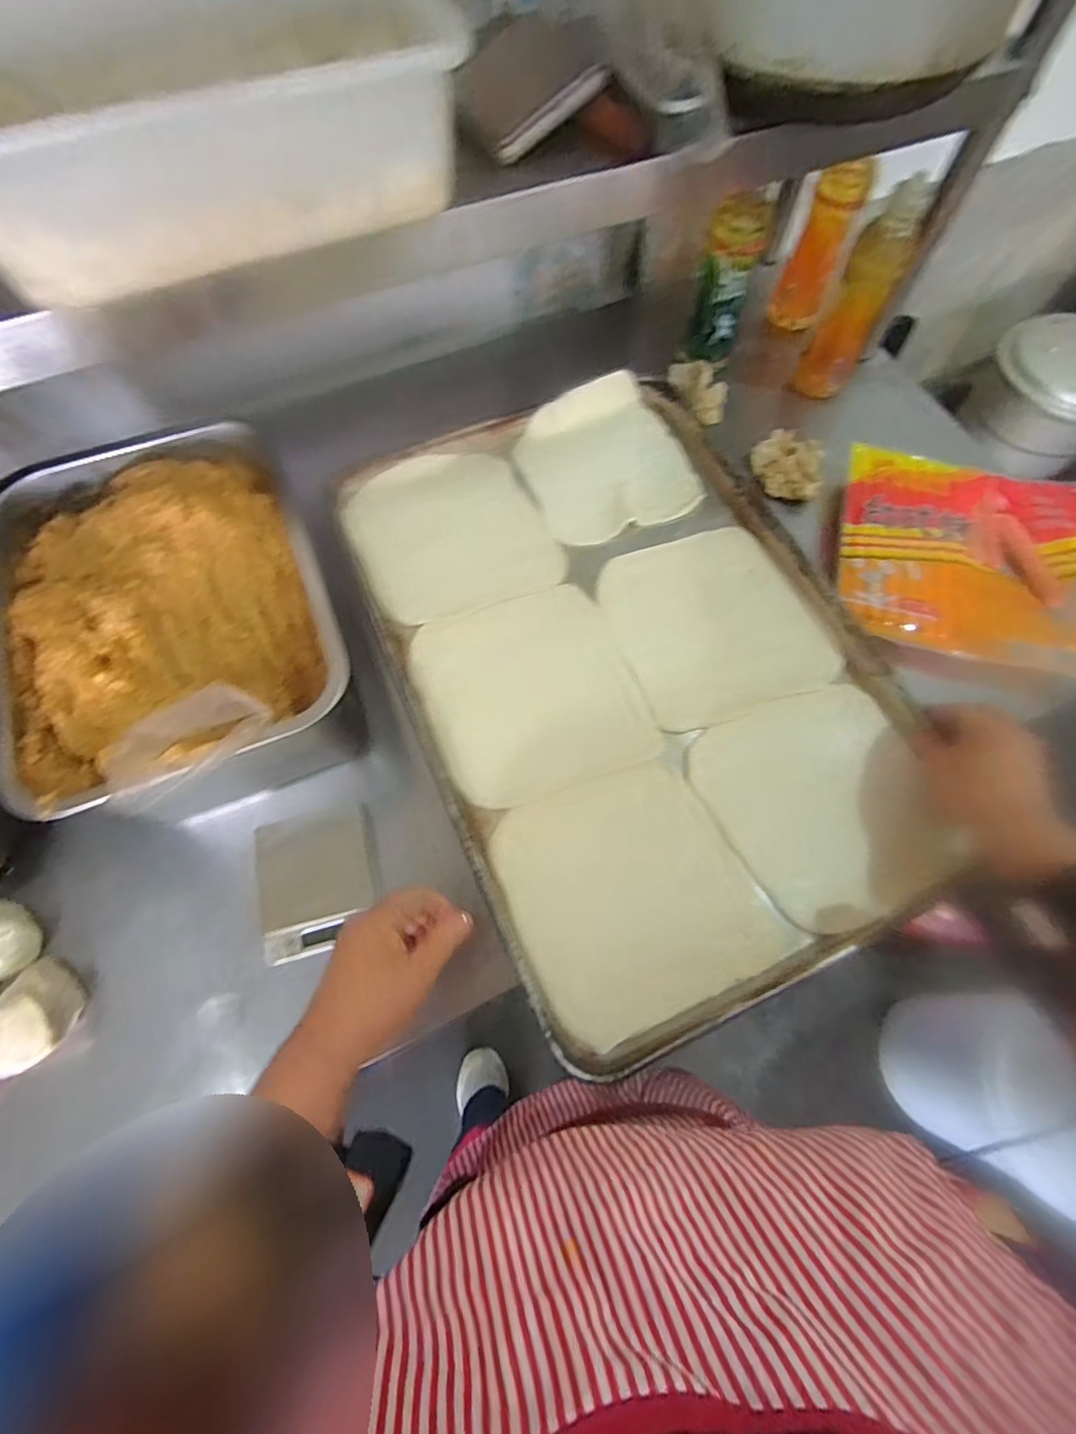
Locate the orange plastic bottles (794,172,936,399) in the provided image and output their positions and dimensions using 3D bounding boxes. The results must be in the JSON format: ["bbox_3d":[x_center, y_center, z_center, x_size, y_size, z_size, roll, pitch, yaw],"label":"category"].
[{"bbox_3d":[0.389,-0.504,0.691,0.068,0.216,0.052,26,70,10],"label":"orange plastic bottles"}]

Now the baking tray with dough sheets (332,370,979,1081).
[{"bbox_3d":[0.081,-0.066,0.524,0.396,0.054,0.588,-25,72,-6],"label":"baking tray with dough sheets"}]

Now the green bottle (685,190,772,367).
[{"bbox_3d":[0.239,-0.553,0.716,0.068,0.177,0.072,20,69,8],"label":"green bottle"}]

